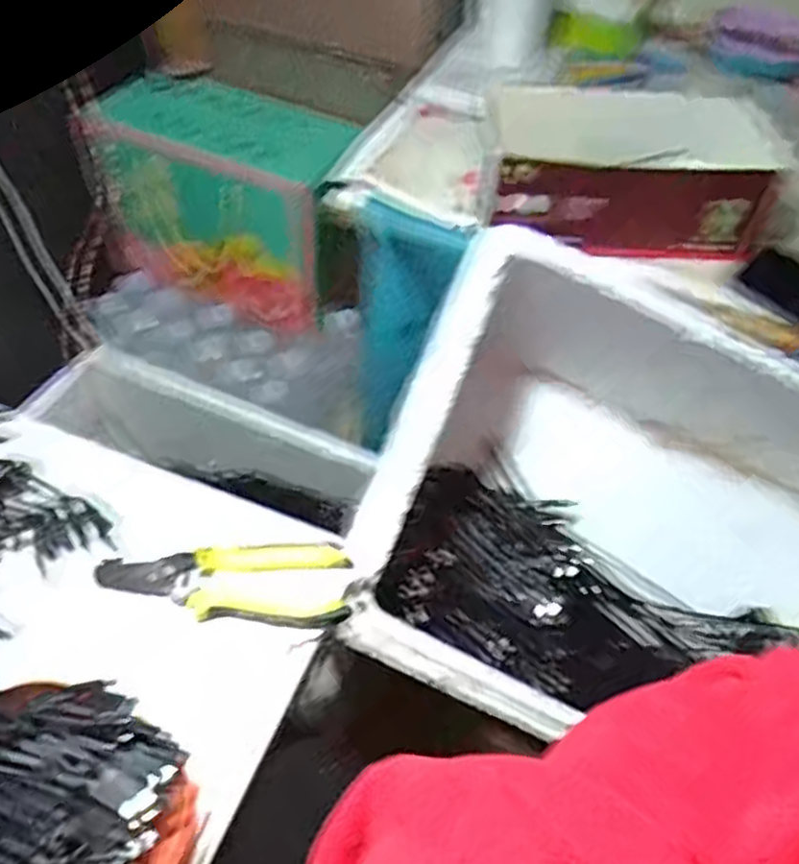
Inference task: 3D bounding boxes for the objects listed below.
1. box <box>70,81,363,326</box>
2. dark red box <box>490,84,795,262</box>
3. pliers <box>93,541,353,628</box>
[{"bbox_3d":[-0.224,-0.311,1.019,0.318,0.231,0.151,21,53,12],"label":"box"},{"bbox_3d":[0.204,-0.236,0.694,0.251,0.096,0.119,4,51,-3],"label":"dark red box"},{"bbox_3d":[-0.113,0.098,0.482,0.157,0.014,0.061,-3,52,-8],"label":"pliers"}]

